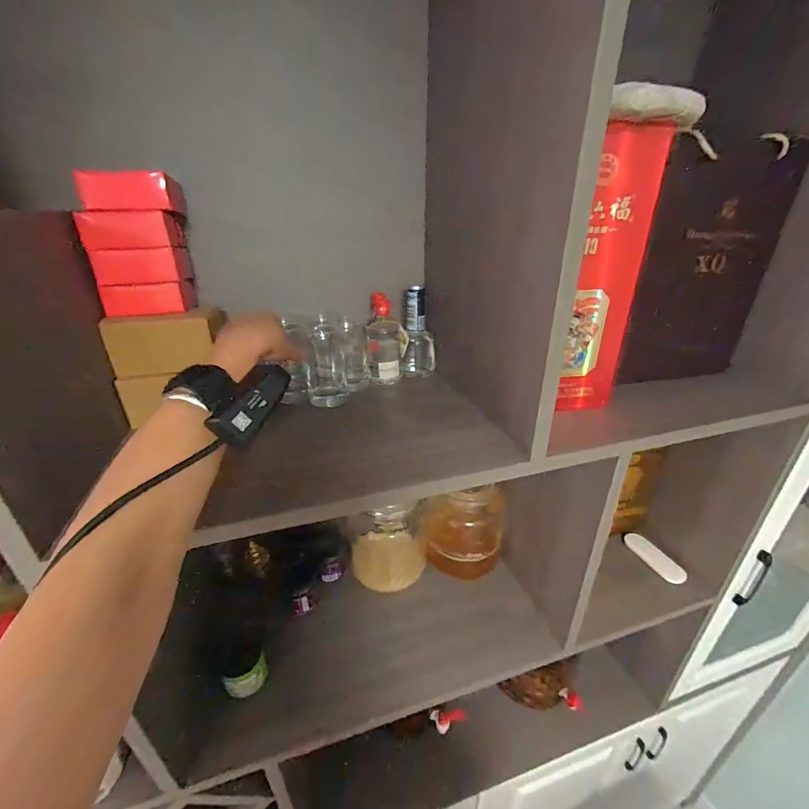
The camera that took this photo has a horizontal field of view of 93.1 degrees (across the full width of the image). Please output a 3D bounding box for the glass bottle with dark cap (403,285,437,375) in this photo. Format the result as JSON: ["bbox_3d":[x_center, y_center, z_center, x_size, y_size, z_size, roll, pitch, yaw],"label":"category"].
[{"bbox_3d":[0.017,-0.103,0.564,0.052,0.129,0.045,1,27,2],"label":"glass bottle with dark cap"}]

